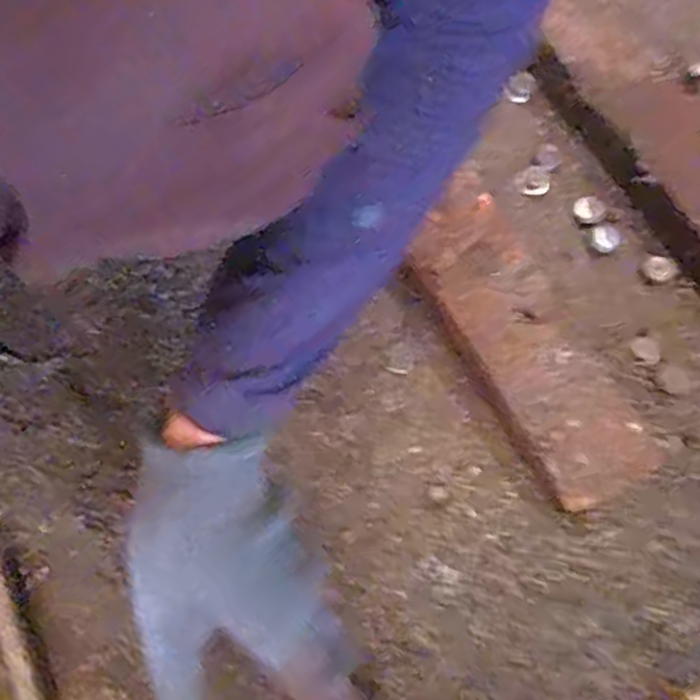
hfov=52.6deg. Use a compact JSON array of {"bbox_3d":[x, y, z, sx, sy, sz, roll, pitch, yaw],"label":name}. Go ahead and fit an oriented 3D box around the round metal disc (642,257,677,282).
[{"bbox_3d":[0.239,-0.063,0.548,0.022,0.004,0.019,27,103,17],"label":"round metal disc"}]

